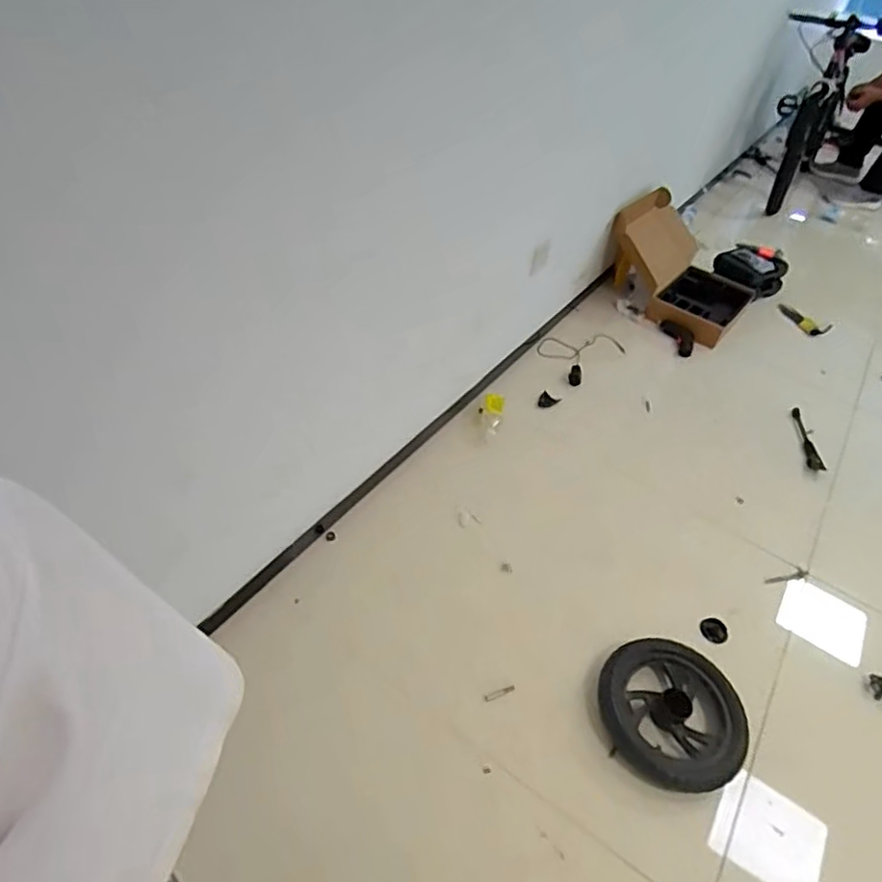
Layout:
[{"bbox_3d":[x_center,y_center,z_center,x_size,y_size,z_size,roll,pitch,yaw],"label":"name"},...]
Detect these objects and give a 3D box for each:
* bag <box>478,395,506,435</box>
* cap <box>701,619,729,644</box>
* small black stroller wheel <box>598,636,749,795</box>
[{"bbox_3d":[0.138,-0.074,1.700,0.065,0.029,0.159,12,44,3],"label":"bag"},{"bbox_3d":[0.585,0.405,1.315,0.051,0.023,0.055,3,45,-3],"label":"cap"},{"bbox_3d":[0.427,0.504,1.149,0.254,0.051,0.262,3,45,-3],"label":"small black stroller wheel"}]

